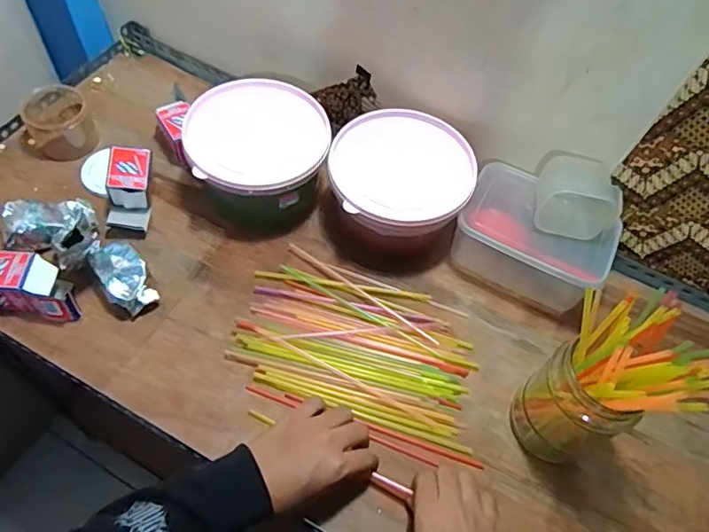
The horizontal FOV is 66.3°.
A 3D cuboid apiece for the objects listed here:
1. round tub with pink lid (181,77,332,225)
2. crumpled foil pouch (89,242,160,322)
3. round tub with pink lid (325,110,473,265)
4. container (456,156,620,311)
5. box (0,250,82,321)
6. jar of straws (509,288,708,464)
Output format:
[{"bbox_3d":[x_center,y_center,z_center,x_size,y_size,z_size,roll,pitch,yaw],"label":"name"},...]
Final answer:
[{"bbox_3d":[-0.136,-0.158,0.760,0.181,0.115,0.172,3,57,-4],"label":"round tub with pink lid"},{"bbox_3d":[-0.284,0.016,0.678,0.051,0.046,0.087,-29,64,-22],"label":"crumpled foil pouch"},{"bbox_3d":[0.059,-0.108,0.748,0.180,0.103,0.173,3,57,-4],"label":"round tub with pink lid"},{"bbox_3d":[0.236,-0.035,0.728,0.188,0.100,0.109,30,59,13],"label":"container"},{"bbox_3d":[-0.393,0.024,0.654,0.111,0.059,0.064,6,57,-2],"label":"box"},{"bbox_3d":[0.247,0.123,0.545,0.102,0.233,0.096,3,57,-4],"label":"jar of straws"}]

